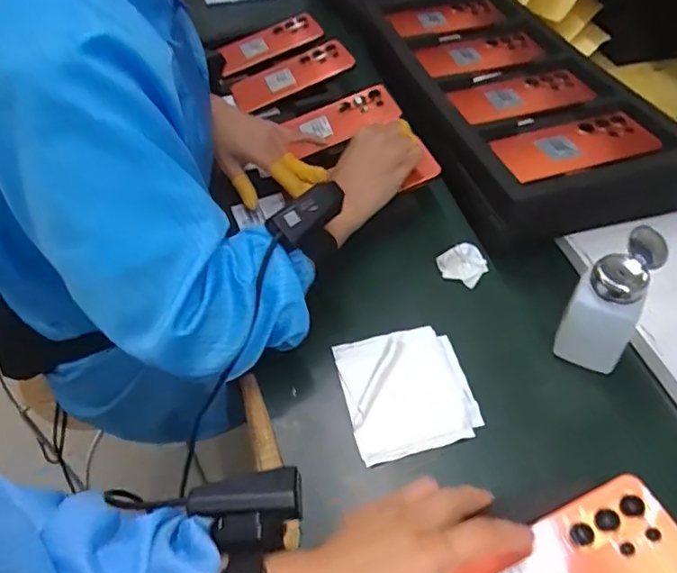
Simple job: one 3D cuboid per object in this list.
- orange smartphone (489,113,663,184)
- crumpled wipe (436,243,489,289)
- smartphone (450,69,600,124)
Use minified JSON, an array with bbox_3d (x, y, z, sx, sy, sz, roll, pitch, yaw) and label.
[{"bbox_3d":[0.240,-0.148,0.581,0.162,0.010,0.074,-15,51,-12],"label":"orange smartphone"},{"bbox_3d":[0.130,-0.022,0.577,0.050,0.019,0.041,-18,52,-14],"label":"crumpled wipe"},{"bbox_3d":[0.208,-0.221,0.647,0.167,0.009,0.078,-15,51,-11],"label":"smartphone"}]

